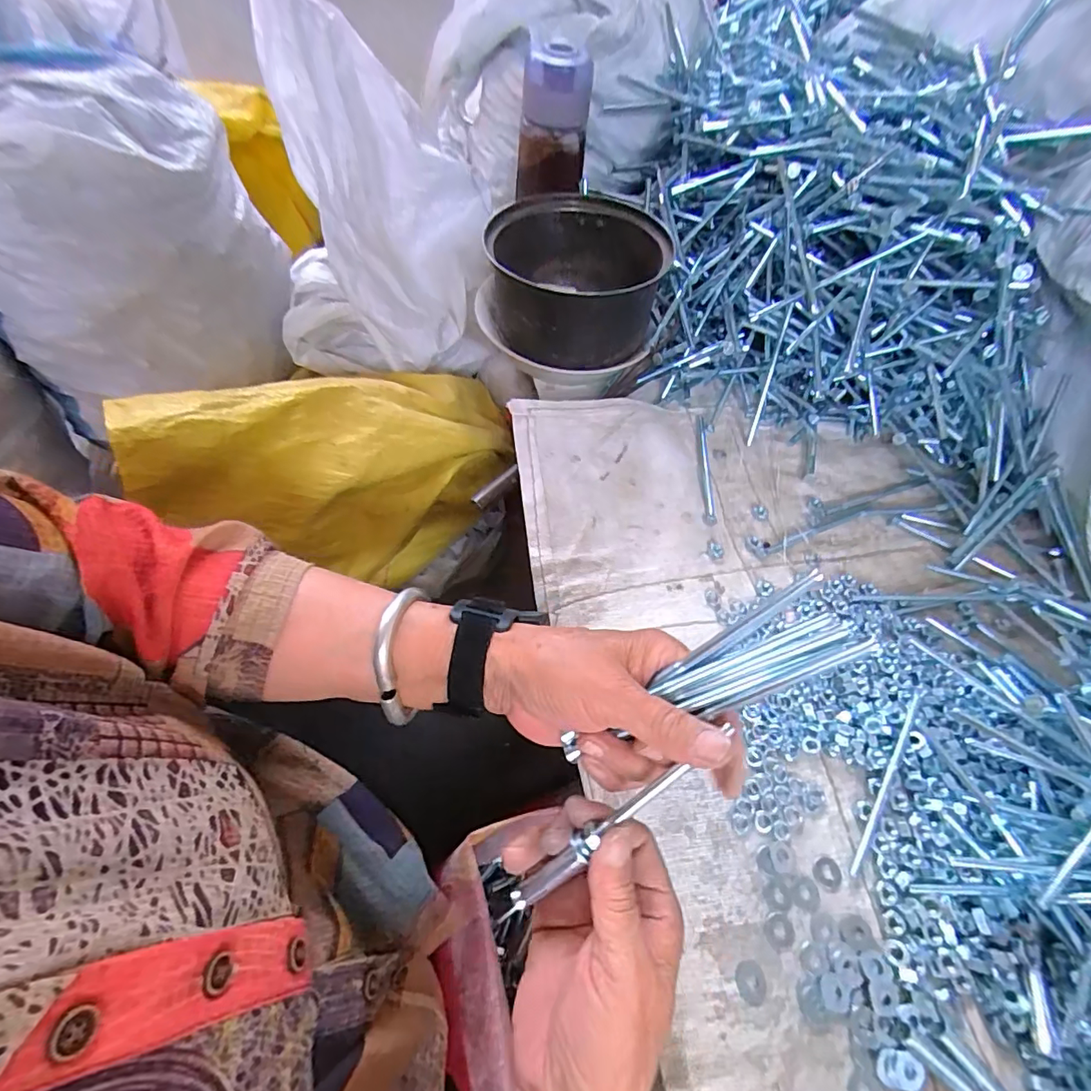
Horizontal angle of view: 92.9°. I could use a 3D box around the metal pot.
[{"bbox_3d":[0.022,-0.238,0.501,0.171,0.110,0.155,1,59,-3],"label":"metal pot"}]

